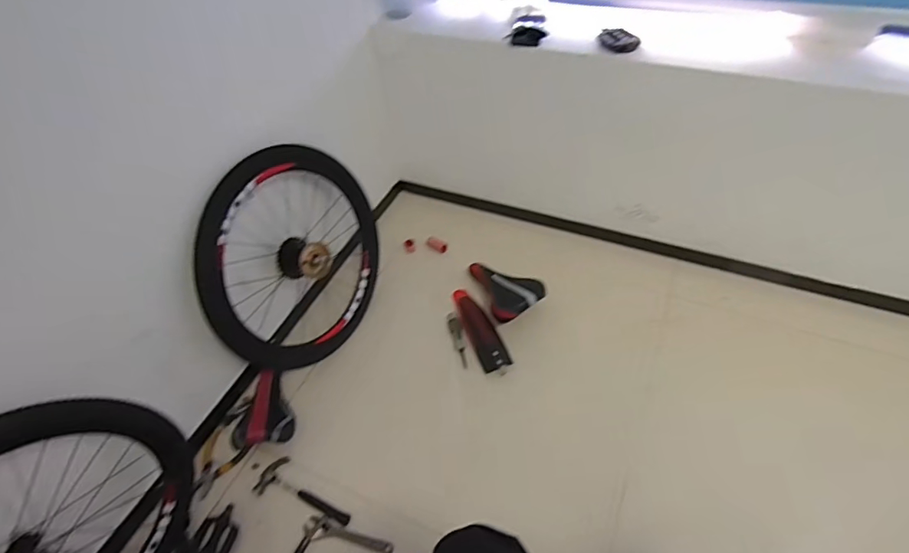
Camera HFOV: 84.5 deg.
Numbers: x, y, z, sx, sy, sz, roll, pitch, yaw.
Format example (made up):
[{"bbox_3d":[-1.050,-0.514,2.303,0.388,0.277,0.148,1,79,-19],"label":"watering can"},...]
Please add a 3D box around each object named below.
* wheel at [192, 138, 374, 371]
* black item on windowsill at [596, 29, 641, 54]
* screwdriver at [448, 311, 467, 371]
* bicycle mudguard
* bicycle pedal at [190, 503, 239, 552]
[{"bbox_3d":[-0.372,-0.030,1.240,0.176,0.509,0.500,14,52,17],"label":"wheel"},{"bbox_3d":[0.387,-0.555,1.180,0.094,0.033,0.064,13,51,15],"label":"black item on windowsill"},{"bbox_3d":[0.012,0.166,1.332,0.030,0.029,0.167,-14,49,-7],"label":"screwdriver"},{"bbox_3d":[0.061,0.134,1.346,0.078,0.044,0.294,-20,50,-12],"label":"bicycle mudguard"},{"bbox_3d":[-0.501,0.540,1.053,0.092,0.021,0.115,5,50,9],"label":"bicycle pedal"}]

